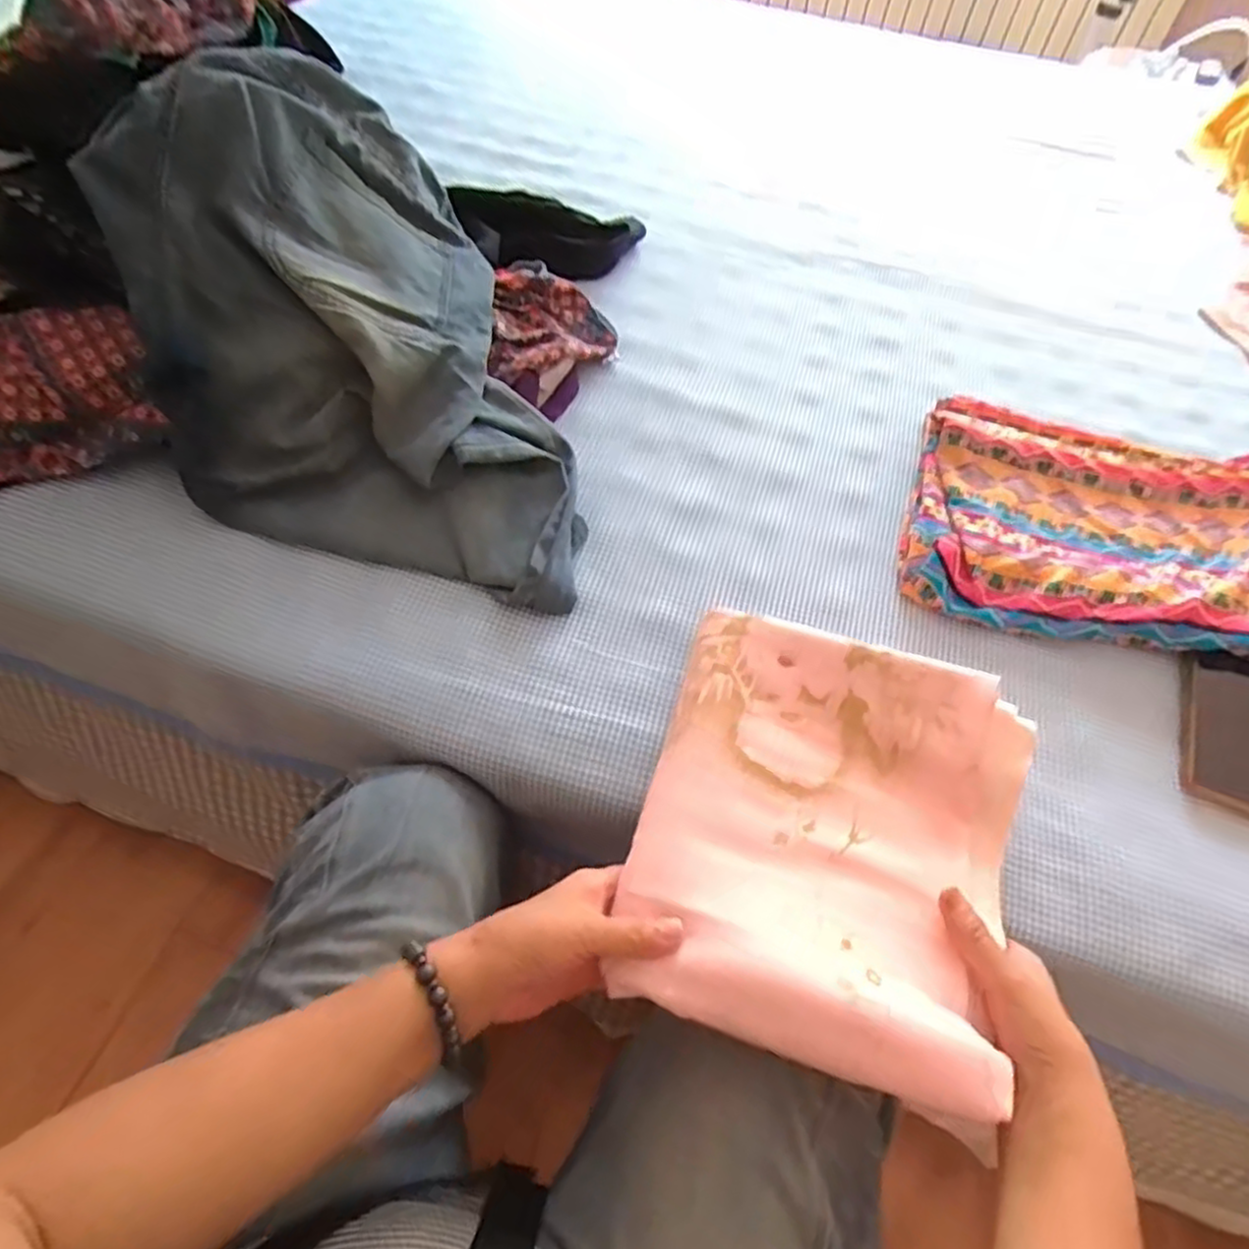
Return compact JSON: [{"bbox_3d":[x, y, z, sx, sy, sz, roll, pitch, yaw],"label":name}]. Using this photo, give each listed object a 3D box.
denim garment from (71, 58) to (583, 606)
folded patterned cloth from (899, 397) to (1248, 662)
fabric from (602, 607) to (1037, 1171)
[{"bbox_3d":[-0.212,-0.205,0.587,0.280,0.287,0.390,-19,59,-18],"label":"denim garment"},{"bbox_3d":[0.447,-0.090,0.670,0.365,0.044,0.258,12,55,3],"label":"folded patterned cloth"},{"bbox_3d":[0.130,0.124,0.467,0.228,0.035,0.275,18,55,8],"label":"fabric"}]

